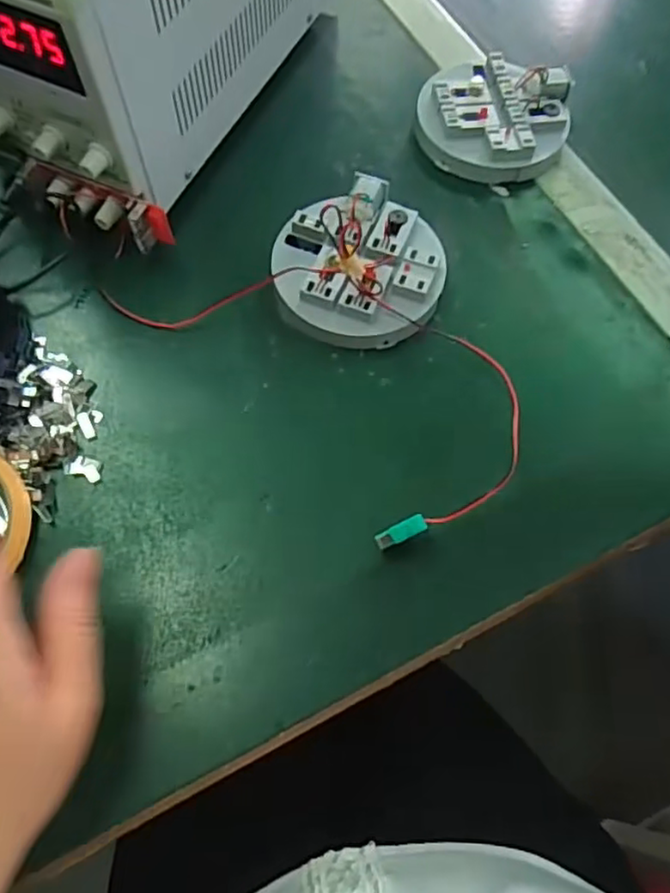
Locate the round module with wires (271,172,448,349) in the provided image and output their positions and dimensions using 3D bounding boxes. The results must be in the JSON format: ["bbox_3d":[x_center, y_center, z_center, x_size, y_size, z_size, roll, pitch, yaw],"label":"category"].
[{"bbox_3d":[0.014,-0.111,0.386,0.099,0.033,0.099,1,66,-1],"label":"round module with wires"}]

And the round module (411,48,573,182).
[{"bbox_3d":[0.108,-0.225,0.441,0.101,0.033,0.092,0,66,-1],"label":"round module"}]

